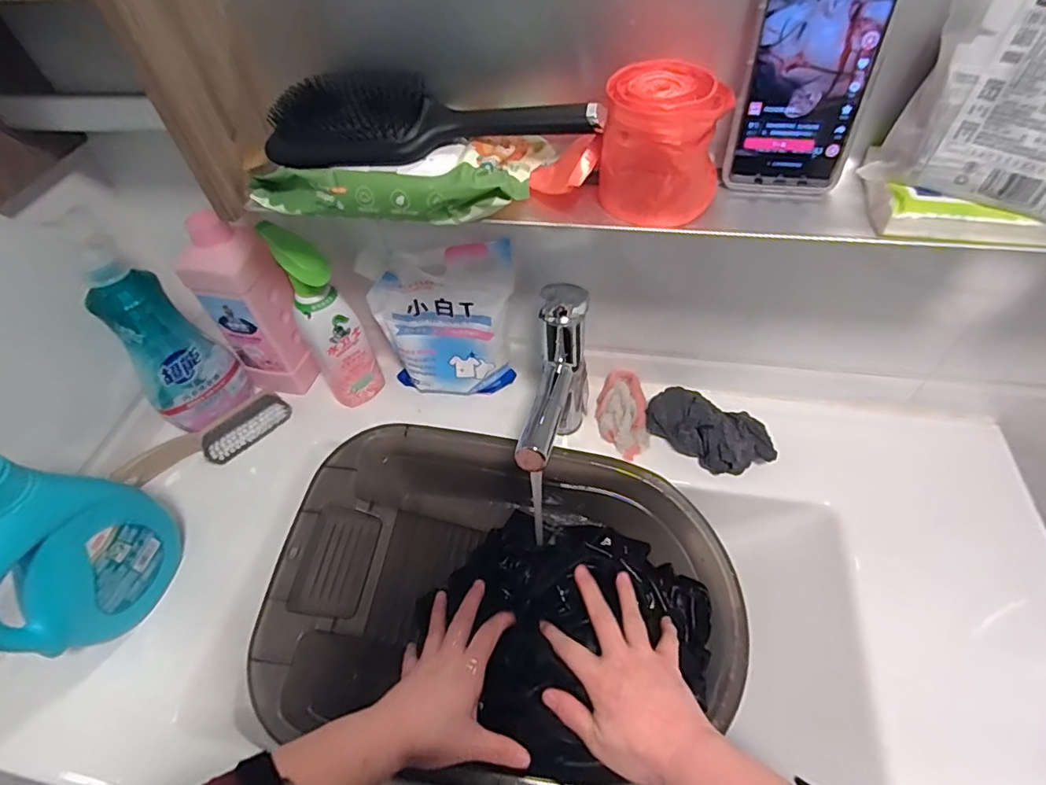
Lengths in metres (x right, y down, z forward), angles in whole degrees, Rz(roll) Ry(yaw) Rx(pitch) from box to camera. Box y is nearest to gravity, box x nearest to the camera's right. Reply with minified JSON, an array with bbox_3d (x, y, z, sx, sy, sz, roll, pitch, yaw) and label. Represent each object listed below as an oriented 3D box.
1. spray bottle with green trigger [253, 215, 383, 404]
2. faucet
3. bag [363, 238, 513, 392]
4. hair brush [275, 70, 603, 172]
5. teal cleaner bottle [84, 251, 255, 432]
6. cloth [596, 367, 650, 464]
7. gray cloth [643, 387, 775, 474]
[{"bbox_3d":[-0.227,-0.084,0.624,0.065,0.222,0.081,-24,54,-13],"label":"spray bottle with green trigger"},{"bbox_3d":[0.036,0.015,0.541,0.051,0.191,0.176,4,53,8],"label":"faucet"},{"bbox_3d":[-0.087,-0.074,0.612,0.159,0.200,0.047,-3,52,2],"label":"bag"},{"bbox_3d":[-0.069,-0.204,0.398,0.251,0.035,0.079,-1,52,4],"label":"hair brush"},{"bbox_3d":[-0.398,-0.051,0.594,0.059,0.205,0.098,31,61,25],"label":"teal cleaner bottle"},{"bbox_3d":[0.118,0.020,0.640,0.057,0.037,0.110,-3,52,2],"label":"cloth"},{"bbox_3d":[0.209,0.040,0.600,0.142,0.059,0.072,29,60,24],"label":"gray cloth"}]

